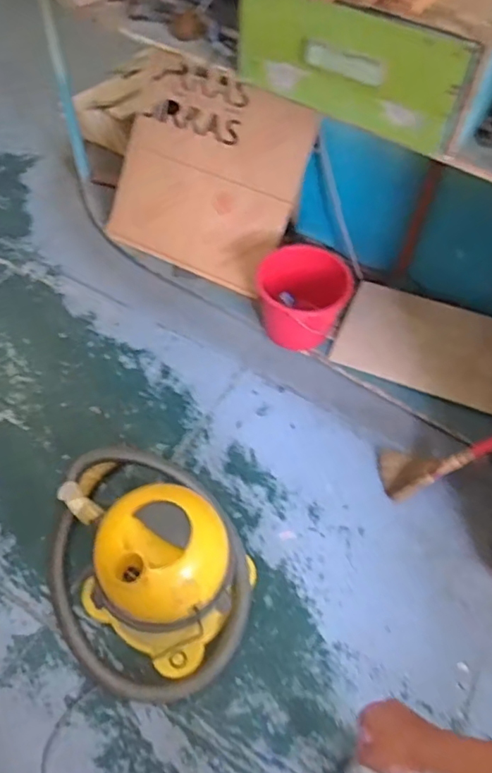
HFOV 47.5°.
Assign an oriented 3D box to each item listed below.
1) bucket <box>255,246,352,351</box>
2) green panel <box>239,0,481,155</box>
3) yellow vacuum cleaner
[{"bbox_3d":[0.154,-0.276,1.719,0.266,0.227,0.206,24,58,13],"label":"bucket"},{"bbox_3d":[0.188,-0.617,1.065,0.455,0.226,0.021,29,66,11],"label":"green panel"},{"bbox_3d":[-0.239,0.354,1.249,0.445,0.404,0.576,-23,60,-17],"label":"yellow vacuum cleaner"}]

